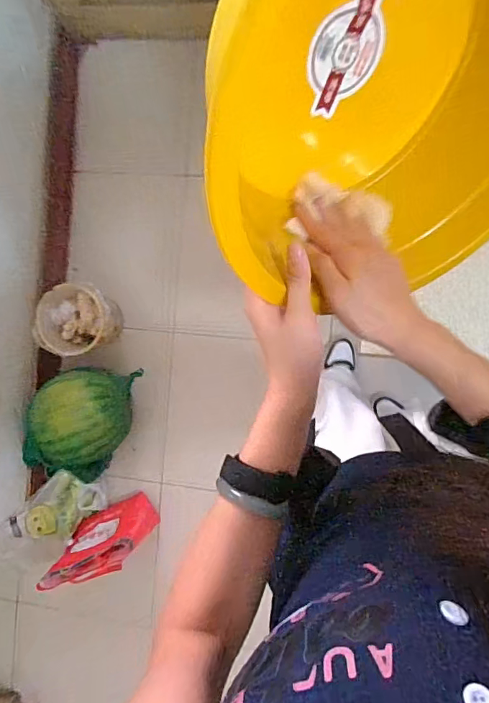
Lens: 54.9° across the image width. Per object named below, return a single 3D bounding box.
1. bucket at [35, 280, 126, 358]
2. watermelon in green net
[{"bbox_3d":[-0.484,-0.094,1.404,0.201,0.222,0.206,0,92,10],"label":"bucket"},{"bbox_3d":[-0.497,0.207,1.381,0.256,0.224,0.380,24,96,8],"label":"watermelon in green net"}]

